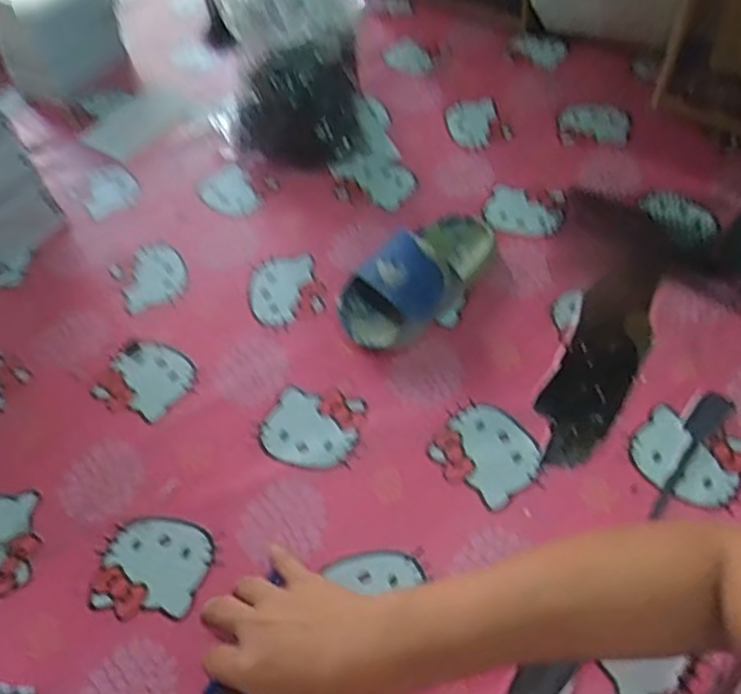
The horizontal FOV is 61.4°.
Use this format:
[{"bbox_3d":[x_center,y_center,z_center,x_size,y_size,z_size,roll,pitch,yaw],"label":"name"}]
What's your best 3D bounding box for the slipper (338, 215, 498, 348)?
[{"bbox_3d":[0.048,-0.072,0.568,0.081,0.059,0.179,38,65,25],"label":"slipper"}]

